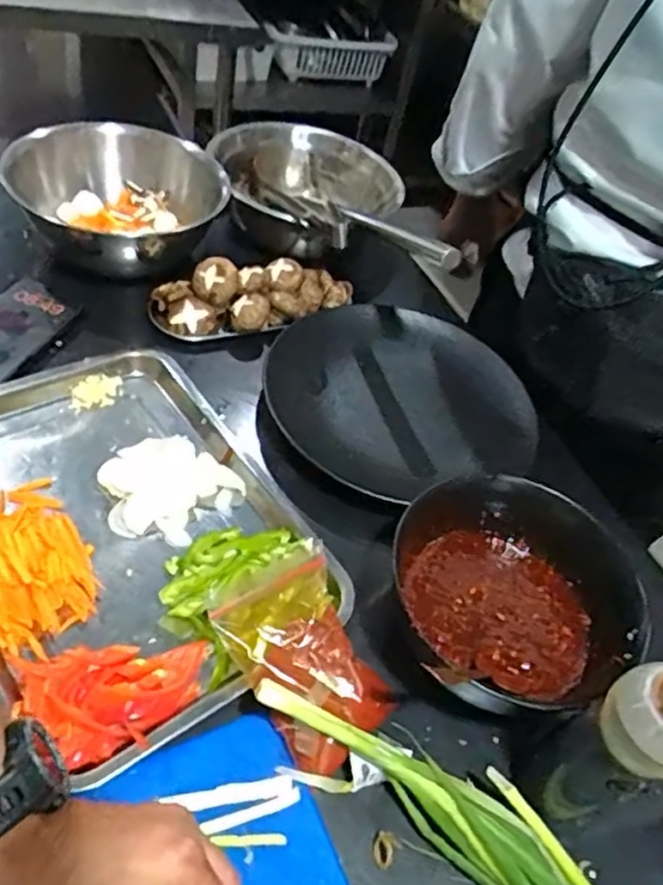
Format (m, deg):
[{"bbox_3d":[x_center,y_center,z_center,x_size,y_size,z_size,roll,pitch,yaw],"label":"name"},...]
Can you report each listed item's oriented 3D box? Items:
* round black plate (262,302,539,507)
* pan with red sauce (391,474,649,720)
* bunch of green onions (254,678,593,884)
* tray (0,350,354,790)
[{"bbox_3d":[0.063,-0.053,0.688,0.258,0.049,0.251,7,47,-8],"label":"round black plate"},{"bbox_3d":[0.148,0.115,0.535,0.183,0.054,0.188,-4,49,-18],"label":"pan with red sauce"},{"bbox_3d":[0.070,0.220,0.425,0.244,0.057,0.059,33,49,15],"label":"bunch of green onions"},{"bbox_3d":[-0.165,0.056,0.538,0.242,0.053,0.338,-23,57,-31],"label":"tray"}]

